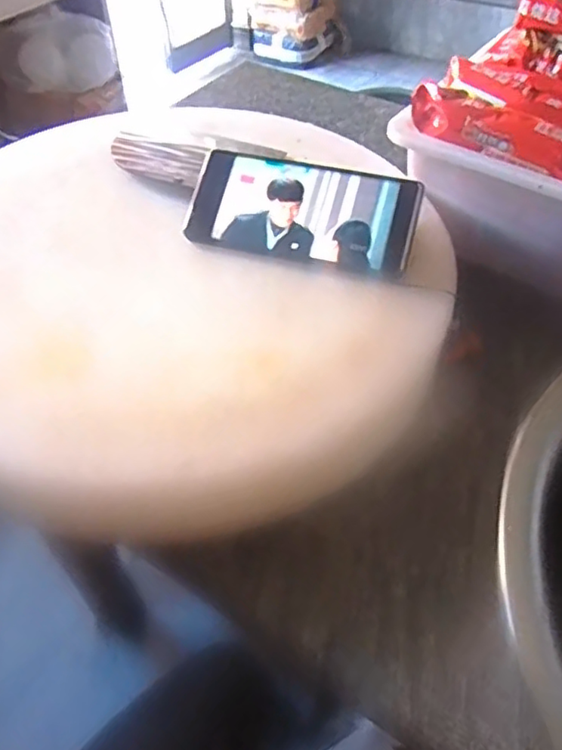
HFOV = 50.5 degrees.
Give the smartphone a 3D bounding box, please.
[{"bbox_3d":[0.014,-0.117,0.427,0.159,0.005,0.077,14,78,11],"label":"smartphone"}]

